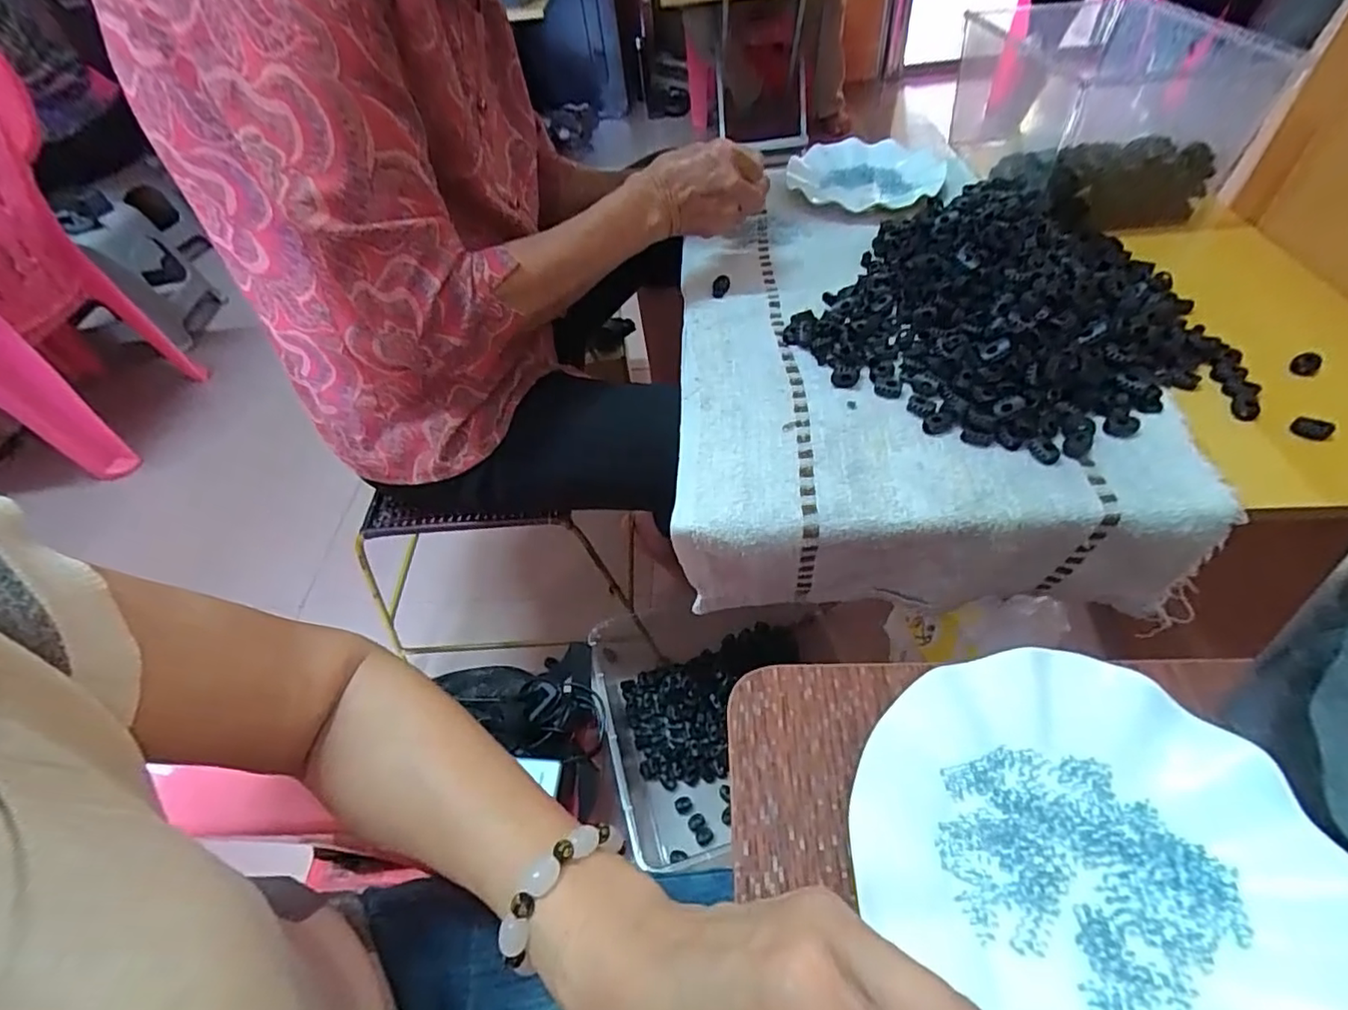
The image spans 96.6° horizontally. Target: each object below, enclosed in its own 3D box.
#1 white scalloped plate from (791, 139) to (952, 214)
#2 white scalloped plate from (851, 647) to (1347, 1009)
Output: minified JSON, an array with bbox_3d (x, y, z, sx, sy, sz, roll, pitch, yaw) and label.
[{"bbox_3d":[0.240,-0.413,0.755,0.182,0.041,0.182,-4,50,4],"label":"white scalloped plate"},{"bbox_3d":[0.174,0.149,0.243,0.168,0.026,0.177,-4,50,4],"label":"white scalloped plate"}]

